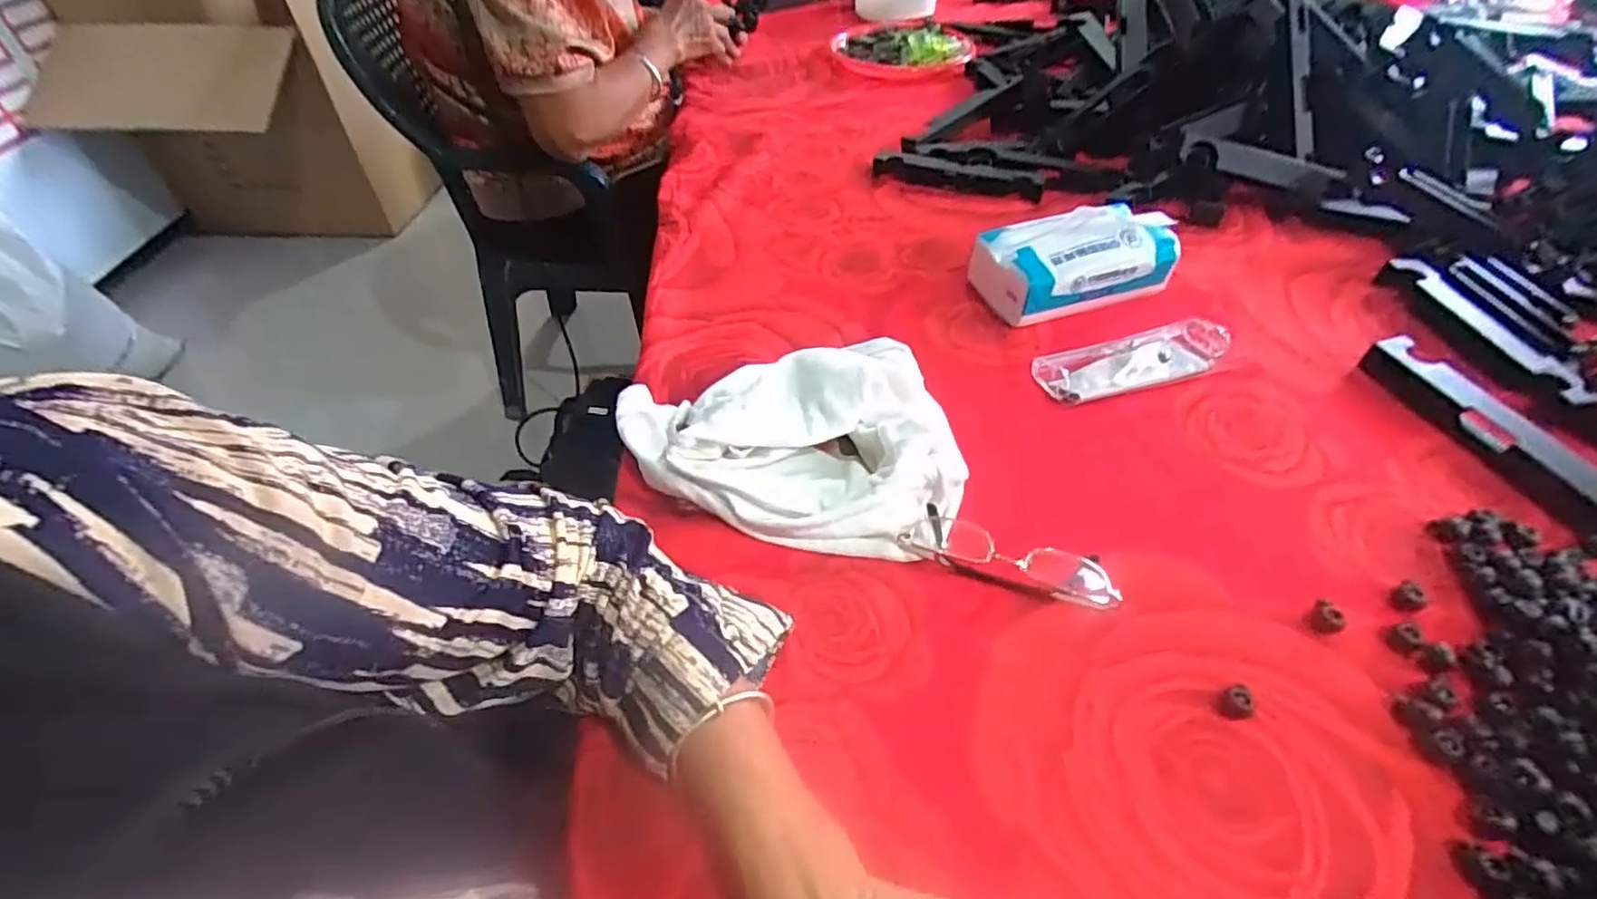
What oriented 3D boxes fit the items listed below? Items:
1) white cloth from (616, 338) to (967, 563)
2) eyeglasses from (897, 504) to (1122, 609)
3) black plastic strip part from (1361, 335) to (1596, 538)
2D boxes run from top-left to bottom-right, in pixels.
[{"bbox_3d":[-0.012,-0.007,0.477,0.229,0.061,0.183,-7,46,-3],"label":"white cloth"},{"bbox_3d":[0.132,0.065,0.428,0.132,0.021,0.039,12,48,15],"label":"eyeglasses"},{"bbox_3d":[0.491,-0.015,0.475,0.038,0.015,0.190,-11,46,-7],"label":"black plastic strip part"}]

